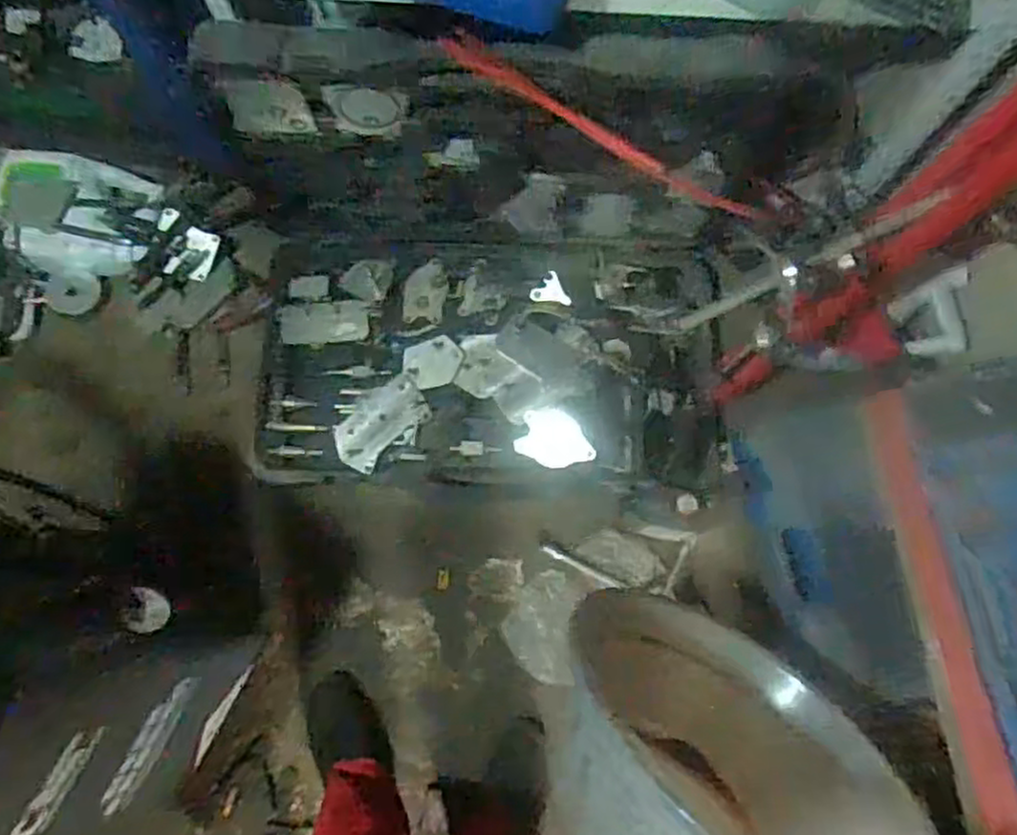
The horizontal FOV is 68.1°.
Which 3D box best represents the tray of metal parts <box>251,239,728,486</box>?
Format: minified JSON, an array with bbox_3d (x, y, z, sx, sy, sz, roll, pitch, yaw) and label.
[{"bbox_3d":[-0.036,-0.106,1.345,0.802,0.091,0.467,1,76,-1],"label":"tray of metal parts"}]

